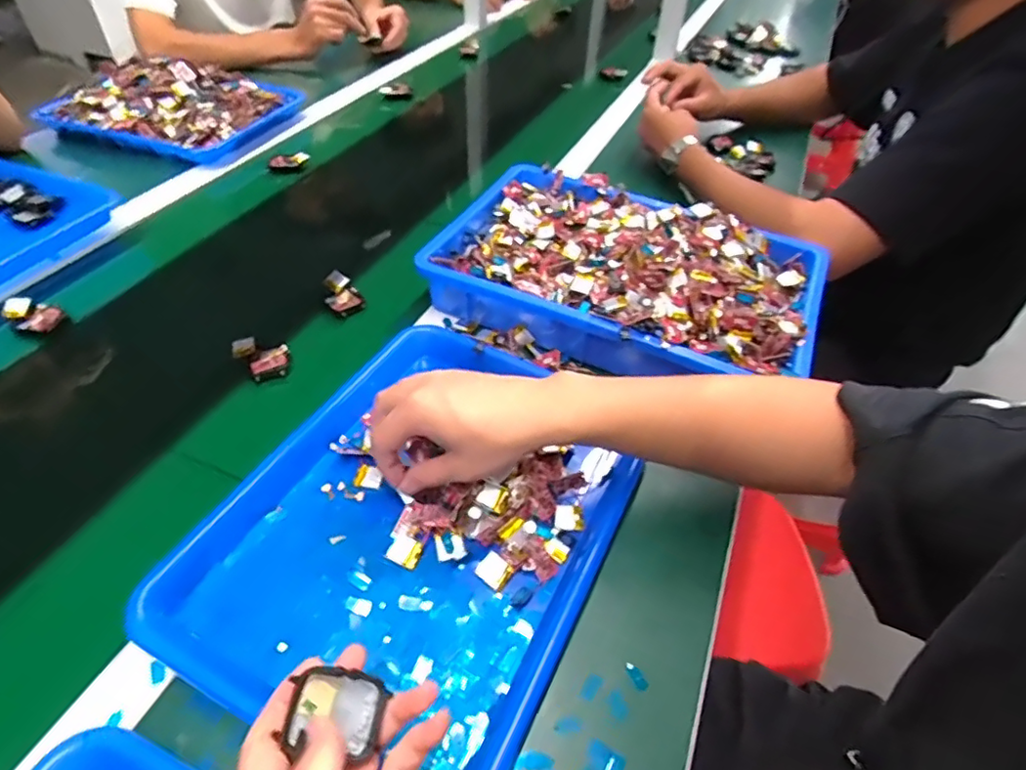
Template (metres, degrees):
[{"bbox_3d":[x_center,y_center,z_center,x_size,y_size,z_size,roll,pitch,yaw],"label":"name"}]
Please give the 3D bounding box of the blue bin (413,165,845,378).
[{"bbox_3d":[0.113,-0.119,0.604,0.380,0.079,0.243,23,49,17],"label":"blue bin"}]

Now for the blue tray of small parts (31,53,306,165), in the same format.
[{"bbox_3d":[-0.519,-0.432,0.883,0.318,0.067,0.217,14,47,9],"label":"blue tray of small parts"}]

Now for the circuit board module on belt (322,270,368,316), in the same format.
[{"bbox_3d":[-0.182,-0.097,0.615,0.034,0.024,0.048,-33,57,-30],"label":"circuit board module on belt"}]

